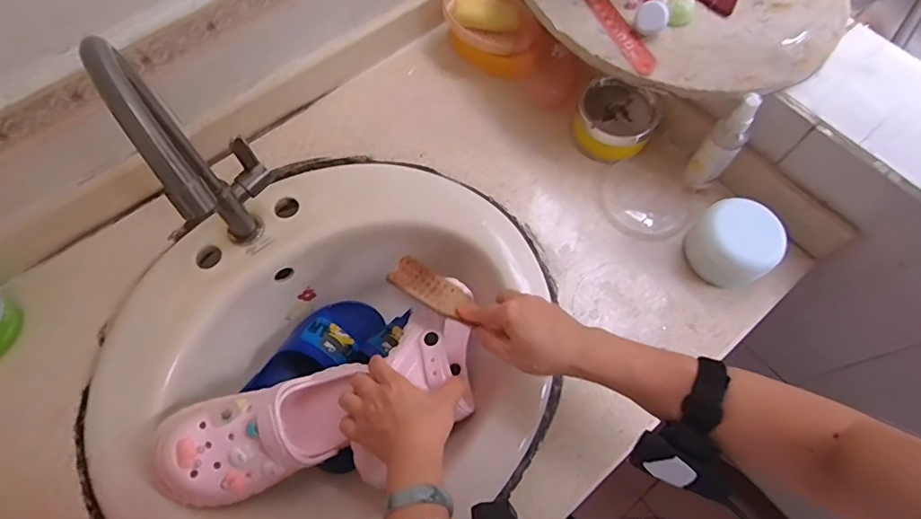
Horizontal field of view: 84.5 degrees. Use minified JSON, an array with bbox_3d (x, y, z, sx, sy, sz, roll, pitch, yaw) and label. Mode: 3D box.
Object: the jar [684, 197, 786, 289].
[{"bbox_3d":[0.307,-0.018,0.575,0.076,0.062,0.088,-35,74,-15],"label":"jar"}]

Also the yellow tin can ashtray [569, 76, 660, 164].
[{"bbox_3d":[0.193,-0.176,0.642,0.096,0.047,0.092,1,68,-2],"label":"yellow tin can ashtray"}]

